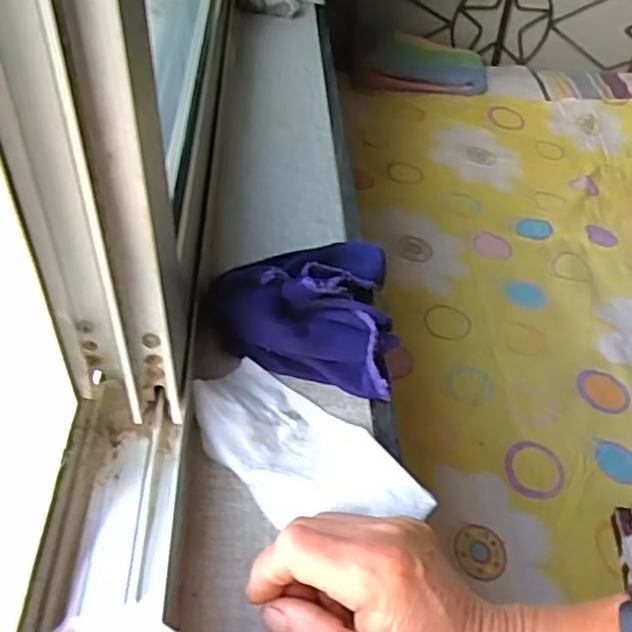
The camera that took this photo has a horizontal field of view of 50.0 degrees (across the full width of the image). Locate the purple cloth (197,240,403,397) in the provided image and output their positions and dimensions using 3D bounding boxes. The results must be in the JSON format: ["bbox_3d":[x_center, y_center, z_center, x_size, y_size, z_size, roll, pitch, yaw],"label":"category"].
[{"bbox_3d":[-0.004,-0.022,0.457,0.123,0.045,0.140,9,44,5],"label":"purple cloth"}]

